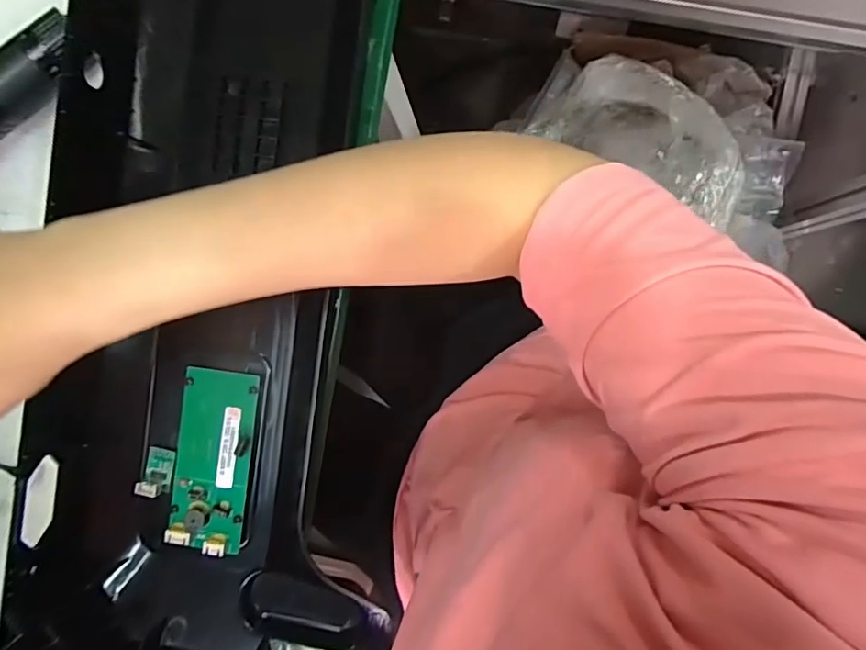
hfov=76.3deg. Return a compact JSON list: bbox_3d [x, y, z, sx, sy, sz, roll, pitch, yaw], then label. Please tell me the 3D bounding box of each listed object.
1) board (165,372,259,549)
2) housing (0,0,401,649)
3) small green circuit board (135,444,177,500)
[{"bbox_3d":[-0.134,0.082,0.337,0.044,0.014,0.107,6,91,6],"label":"board"},{"bbox_3d":[-0.099,-0.042,0.306,0.187,0.076,0.539,8,91,6],"label":"housing"},{"bbox_3d":[-0.169,0.091,0.338,0.017,0.006,0.030,19,74,-12],"label":"small green circuit board"}]

